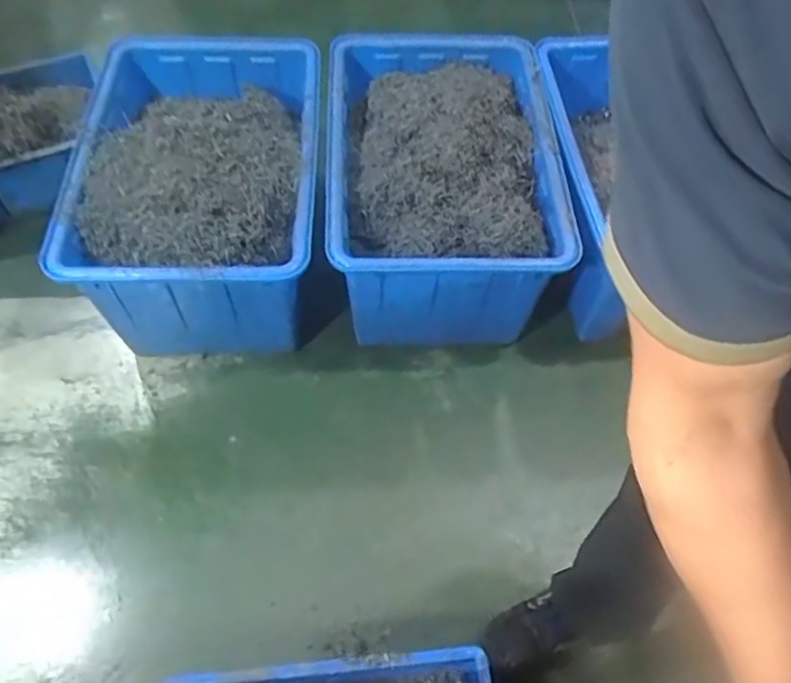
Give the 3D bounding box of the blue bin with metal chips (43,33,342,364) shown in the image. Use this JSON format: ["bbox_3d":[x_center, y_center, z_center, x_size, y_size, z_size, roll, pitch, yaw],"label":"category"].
[{"bbox_3d":[-0.389,-0.338,1.415,0.505,0.331,0.673,-2,59,-4],"label":"blue bin with metal chips"}]

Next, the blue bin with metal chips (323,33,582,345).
[{"bbox_3d":[0.095,-0.356,1.455,0.477,0.338,0.682,-1,59,-3],"label":"blue bin with metal chips"}]

